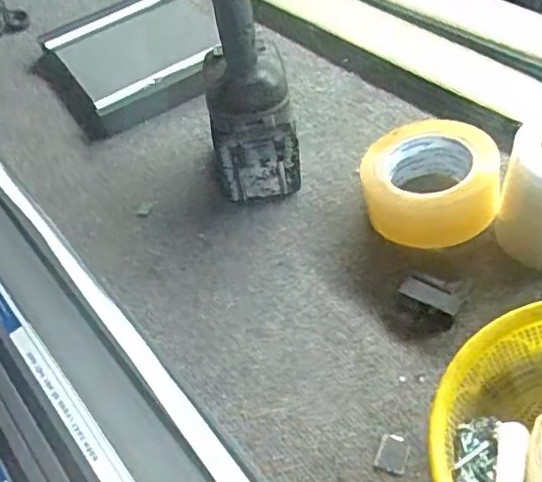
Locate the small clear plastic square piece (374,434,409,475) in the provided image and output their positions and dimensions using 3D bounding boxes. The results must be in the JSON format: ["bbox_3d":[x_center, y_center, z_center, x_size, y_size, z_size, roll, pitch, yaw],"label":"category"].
[{"bbox_3d":[0.086,0.150,0.444,0.020,0.004,0.026,13,52,18],"label":"small clear plastic square piece"}]

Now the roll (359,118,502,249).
[{"bbox_3d":[0.139,-0.052,0.567,0.112,0.074,0.104,-1,48,1],"label":"roll"}]

